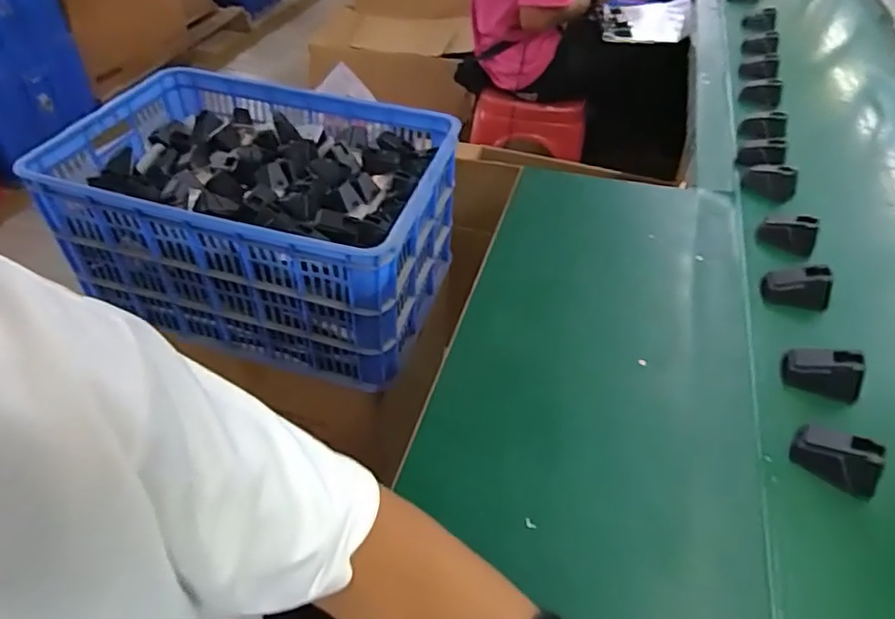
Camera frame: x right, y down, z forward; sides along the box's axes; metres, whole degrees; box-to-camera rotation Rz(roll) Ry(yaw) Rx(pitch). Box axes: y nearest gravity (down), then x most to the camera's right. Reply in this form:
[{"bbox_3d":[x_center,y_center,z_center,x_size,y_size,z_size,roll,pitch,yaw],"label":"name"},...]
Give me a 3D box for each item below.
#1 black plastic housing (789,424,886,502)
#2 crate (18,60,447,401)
[{"bbox_3d":[0.335,0.127,0.508,0.066,0.034,0.035,25,48,20],"label":"black plastic housing"},{"bbox_3d":[-0.321,-0.174,1.037,0.599,0.276,0.410,14,46,10],"label":"crate"}]

